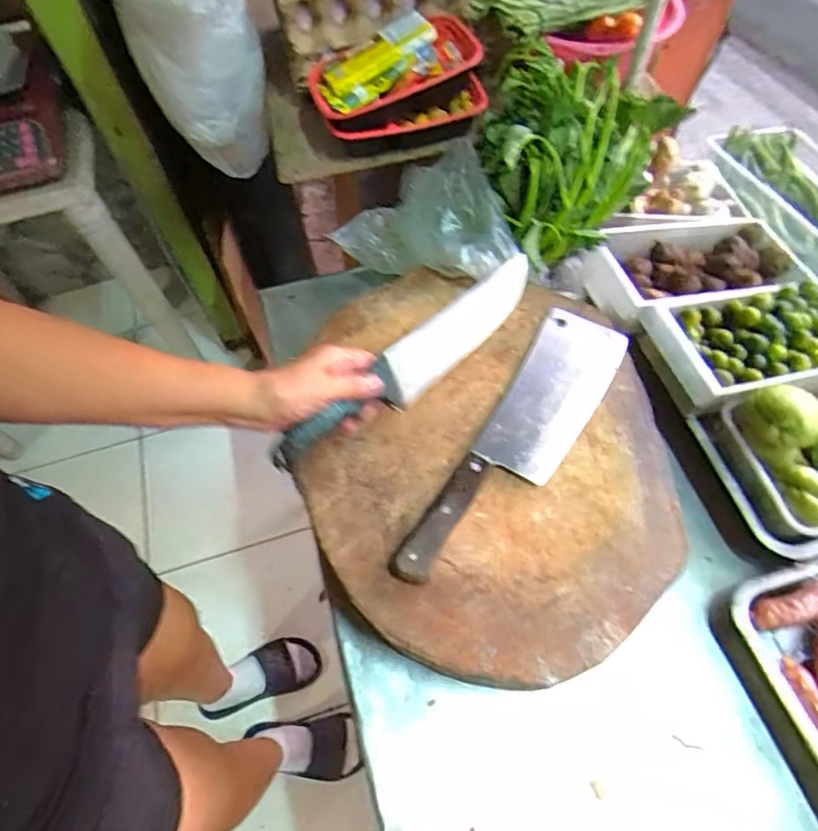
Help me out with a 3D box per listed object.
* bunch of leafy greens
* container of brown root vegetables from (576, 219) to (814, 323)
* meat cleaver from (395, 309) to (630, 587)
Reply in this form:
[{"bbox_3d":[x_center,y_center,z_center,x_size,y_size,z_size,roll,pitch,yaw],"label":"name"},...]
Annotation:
[{"bbox_3d":[0.182,-0.346,0.651,0.184,0.145,0.254,-10,63,-4],"label":"bunch of leafy greens"},{"bbox_3d":[0.368,-0.202,0.689,0.301,0.063,0.155,-18,61,-7],"label":"container of brown root vegetables"},{"bbox_3d":[0.120,0.023,0.547,0.094,0.023,0.361,29,66,15],"label":"meat cleaver"}]

